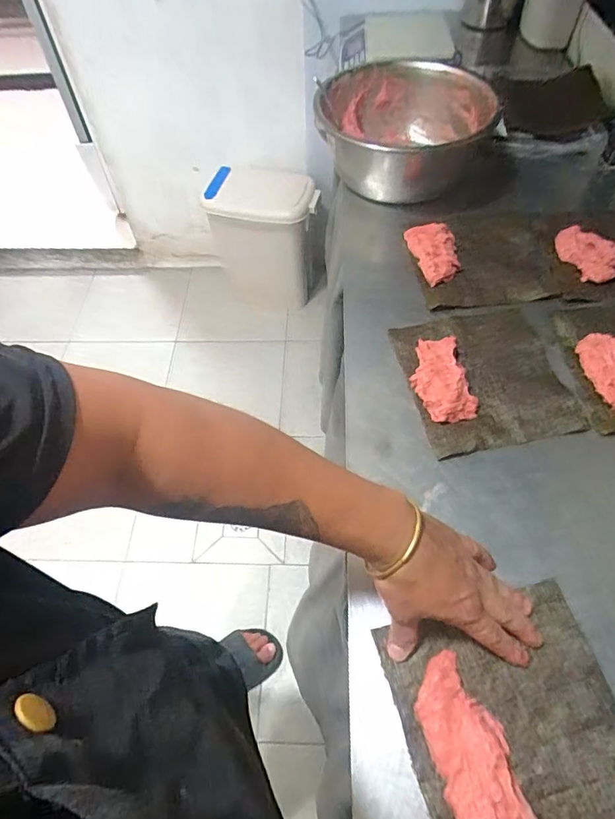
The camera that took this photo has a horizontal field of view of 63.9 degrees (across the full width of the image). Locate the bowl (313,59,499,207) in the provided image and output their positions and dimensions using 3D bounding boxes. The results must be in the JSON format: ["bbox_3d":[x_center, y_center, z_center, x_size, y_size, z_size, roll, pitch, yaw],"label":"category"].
[{"bbox_3d":[0.169,-0.479,0.851,0.293,0.111,0.262,-1,55,2],"label":"bowl"}]

